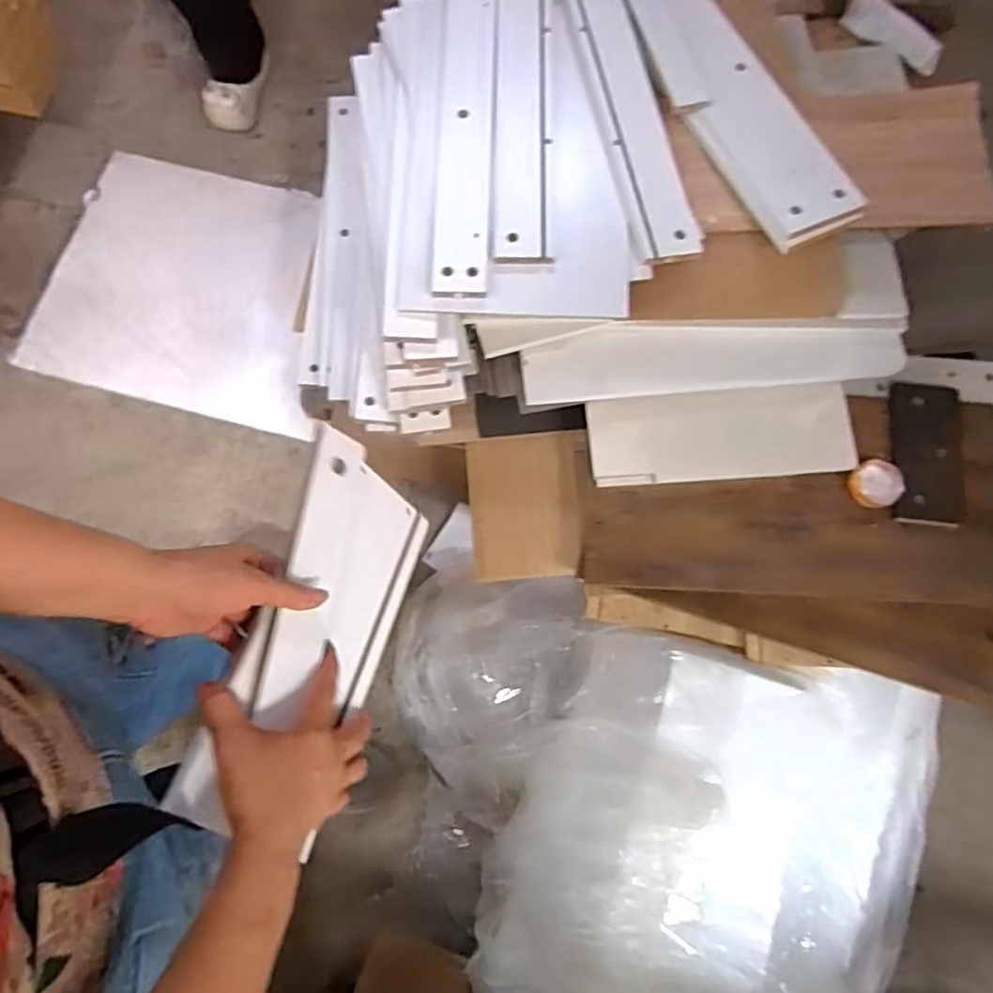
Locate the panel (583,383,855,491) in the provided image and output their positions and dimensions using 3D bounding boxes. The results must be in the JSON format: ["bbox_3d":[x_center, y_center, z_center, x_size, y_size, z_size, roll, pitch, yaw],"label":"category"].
[{"bbox_3d":[0.319,-0.088,0.963,0.368,0.014,0.127,-4,89,-1],"label":"panel"}]

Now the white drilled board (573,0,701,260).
[{"bbox_3d":[0.180,-0.570,0.929,0.073,0.018,0.546,-12,77,-6],"label":"white drilled board"}]

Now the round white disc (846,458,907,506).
[{"bbox_3d":[0.538,-0.017,0.950,0.072,0.019,0.064,-4,74,-2],"label":"round white disc"}]

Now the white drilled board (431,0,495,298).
[{"bbox_3d":[-0.042,-0.528,0.936,0.074,0.022,0.557,2,74,-1],"label":"white drilled board"}]

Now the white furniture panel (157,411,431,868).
[{"bbox_3d":[-0.134,0.107,0.532,0.019,0.152,0.295,-6,55,29],"label":"white furniture panel"}]

